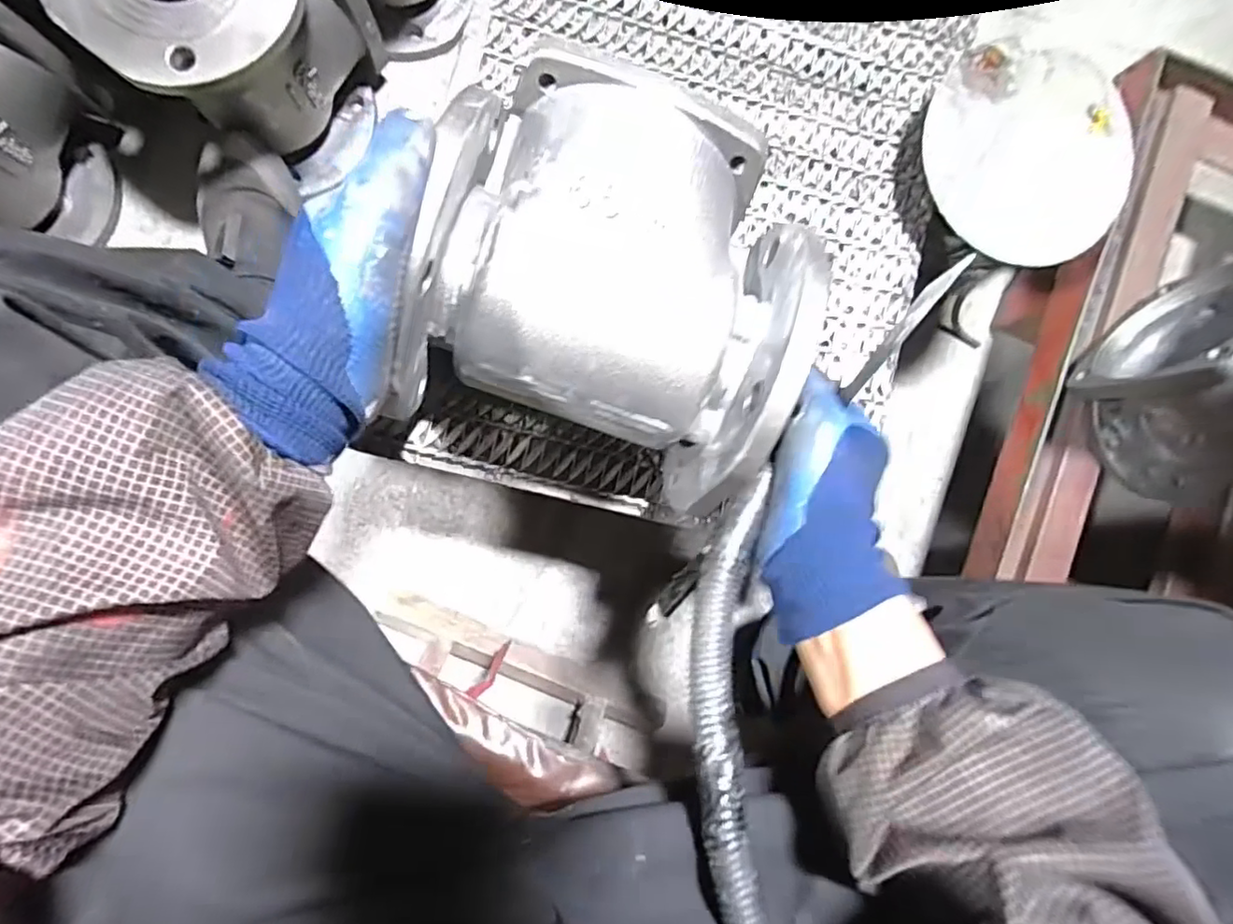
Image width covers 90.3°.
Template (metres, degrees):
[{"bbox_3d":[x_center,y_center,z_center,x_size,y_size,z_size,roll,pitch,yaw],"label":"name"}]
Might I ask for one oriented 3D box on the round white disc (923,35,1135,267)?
[{"bbox_3d":[0.306,-0.229,0.454,0.151,0.010,0.156,-8,90,-6],"label":"round white disc"}]

